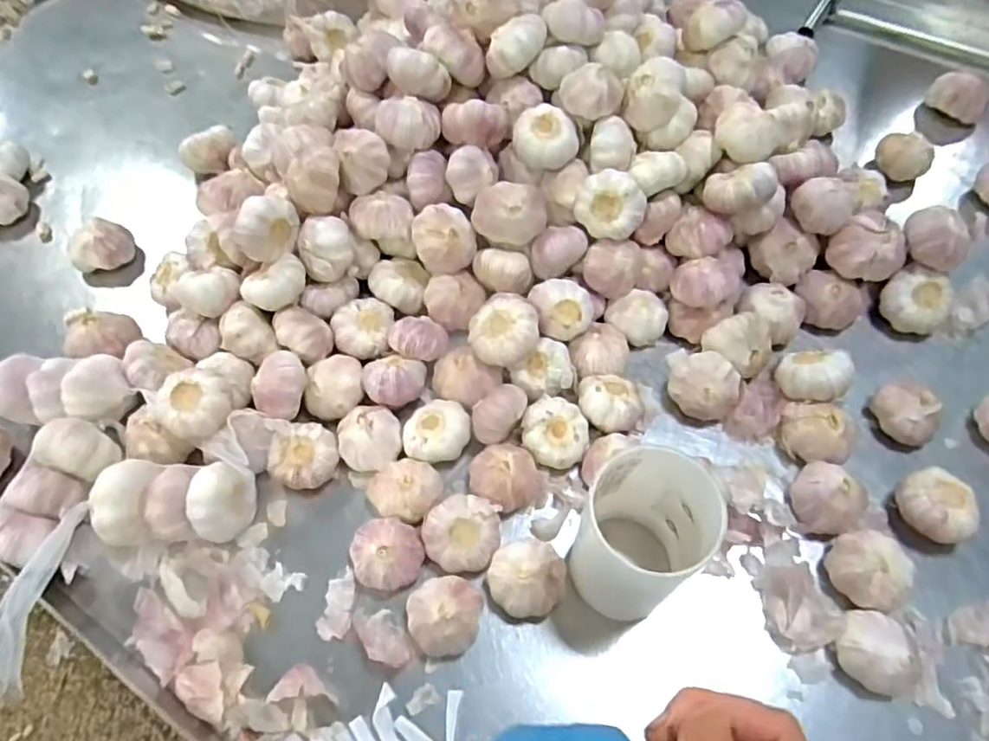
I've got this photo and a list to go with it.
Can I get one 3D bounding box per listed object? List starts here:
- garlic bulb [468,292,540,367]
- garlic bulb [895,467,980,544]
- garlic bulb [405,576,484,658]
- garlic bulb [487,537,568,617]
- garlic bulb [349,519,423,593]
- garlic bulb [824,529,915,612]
[{"bbox_3d":[0.008,-0.034,0.577,0.058,0.039,0.060,-1,61,1],"label":"garlic bulb"},{"bbox_3d":[0.357,0.111,0.525,0.052,0.042,0.058,-15,62,-7],"label":"garlic bulb"},{"bbox_3d":[-0.039,0.187,0.492,0.053,0.042,0.056,-1,61,1],"label":"garlic bulb"},{"bbox_3d":[0.025,0.162,0.504,0.058,0.048,0.055,-1,61,1],"label":"garlic bulb"},{"bbox_3d":[-0.085,0.146,0.518,0.055,0.042,0.055,-1,61,1],"label":"garlic bulb"},{"bbox_3d":[0.287,0.154,0.498,0.051,0.037,0.056,-1,61,1],"label":"garlic bulb"}]

